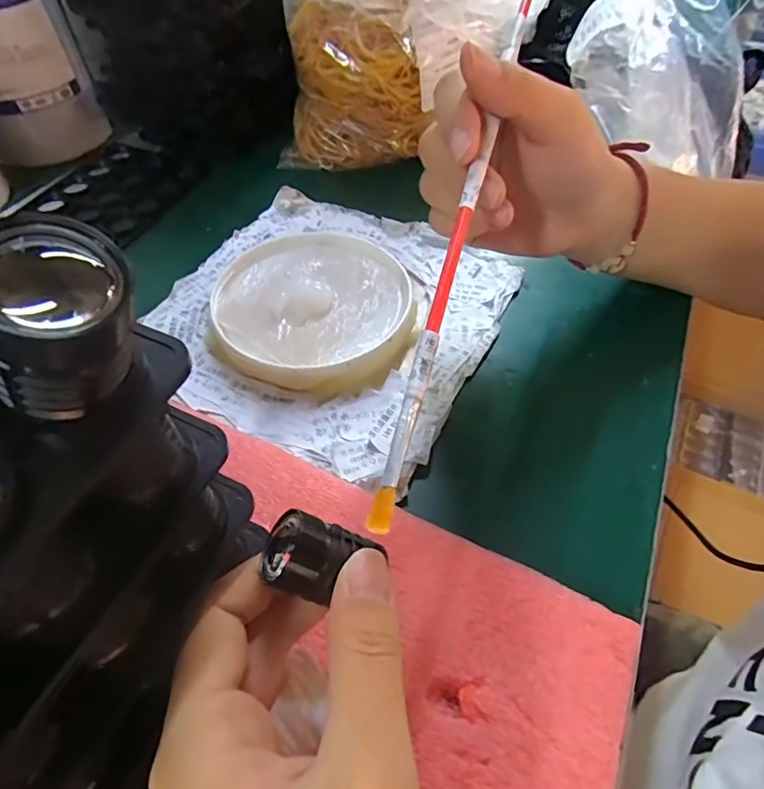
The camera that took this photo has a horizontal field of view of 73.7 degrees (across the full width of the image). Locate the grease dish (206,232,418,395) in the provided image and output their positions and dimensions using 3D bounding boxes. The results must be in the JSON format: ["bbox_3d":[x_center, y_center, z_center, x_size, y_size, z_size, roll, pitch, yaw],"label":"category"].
[{"bbox_3d":[-0.041,-0.054,0.313,0.119,0.023,0.120,0,52,0],"label":"grease dish"}]

